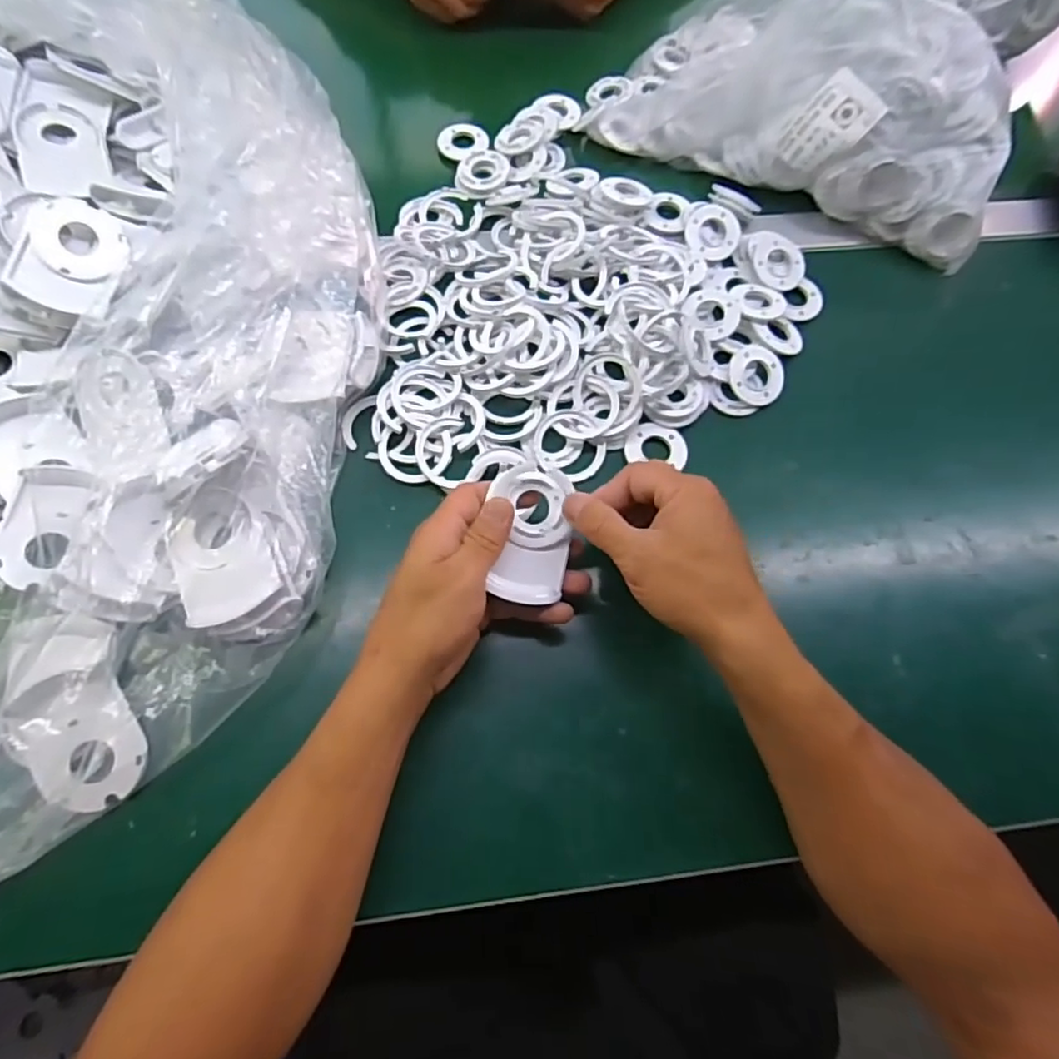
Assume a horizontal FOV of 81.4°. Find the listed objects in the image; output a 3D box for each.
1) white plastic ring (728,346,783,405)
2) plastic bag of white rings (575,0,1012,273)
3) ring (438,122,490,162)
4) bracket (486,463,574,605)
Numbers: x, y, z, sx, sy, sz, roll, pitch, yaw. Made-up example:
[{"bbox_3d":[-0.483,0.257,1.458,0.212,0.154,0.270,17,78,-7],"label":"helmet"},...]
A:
[{"bbox_3d":[0.169,-0.114,0.459,0.040,0.007,0.045,-30,95,-8],"label":"white plastic ring"},{"bbox_3d":[0.245,-0.372,0.509,0.327,0.092,0.200,32,71,9],"label":"plastic bag of white rings"},{"bbox_3d":[-0.059,-0.345,0.546,0.044,0.006,0.045,1,69,-2],"label":"ring"},{"bbox_3d":[0.001,0.001,0.371,0.046,0.016,0.082,2,80,-2],"label":"bracket"}]

